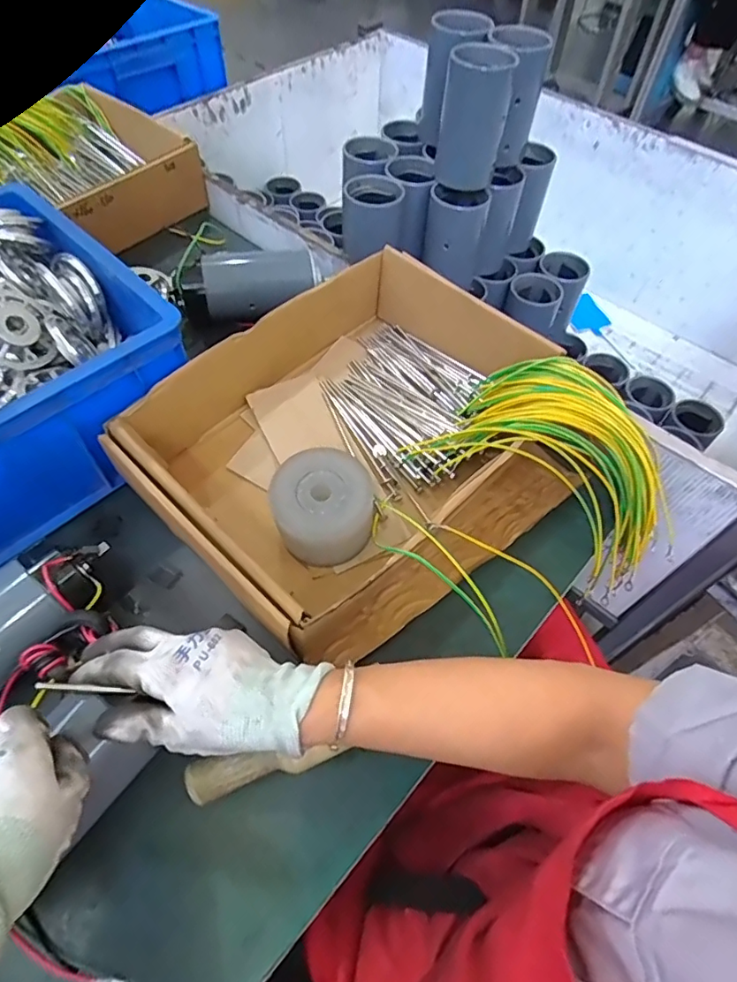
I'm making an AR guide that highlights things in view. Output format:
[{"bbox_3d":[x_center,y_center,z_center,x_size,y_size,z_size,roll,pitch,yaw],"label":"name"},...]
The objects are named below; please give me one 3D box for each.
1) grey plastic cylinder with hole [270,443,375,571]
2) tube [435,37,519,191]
[{"bbox_3d":[-0.039,0.018,0.481,0.086,0.074,0.081,1,57,-2],"label":"grey plastic cylinder with hole"},{"bbox_3d":[0.125,-0.452,0.649,0.074,0.131,0.084,7,57,2],"label":"tube"}]

